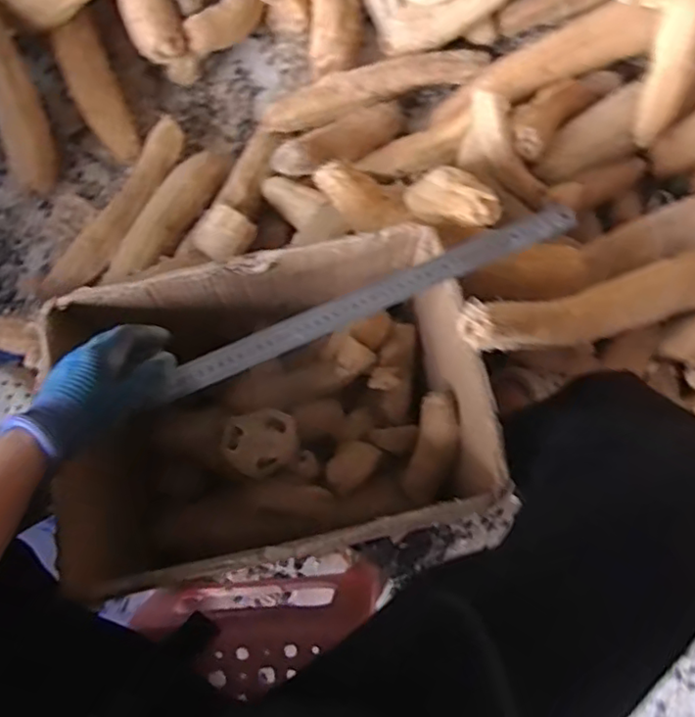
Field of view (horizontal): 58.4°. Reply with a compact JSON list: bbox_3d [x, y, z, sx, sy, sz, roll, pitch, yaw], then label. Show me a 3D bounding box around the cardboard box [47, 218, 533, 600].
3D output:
[{"bbox_3d":[-0.081,0.073,0.721,0.405,0.307,0.288,-13,77,-5],"label":"cardboard box"}]

